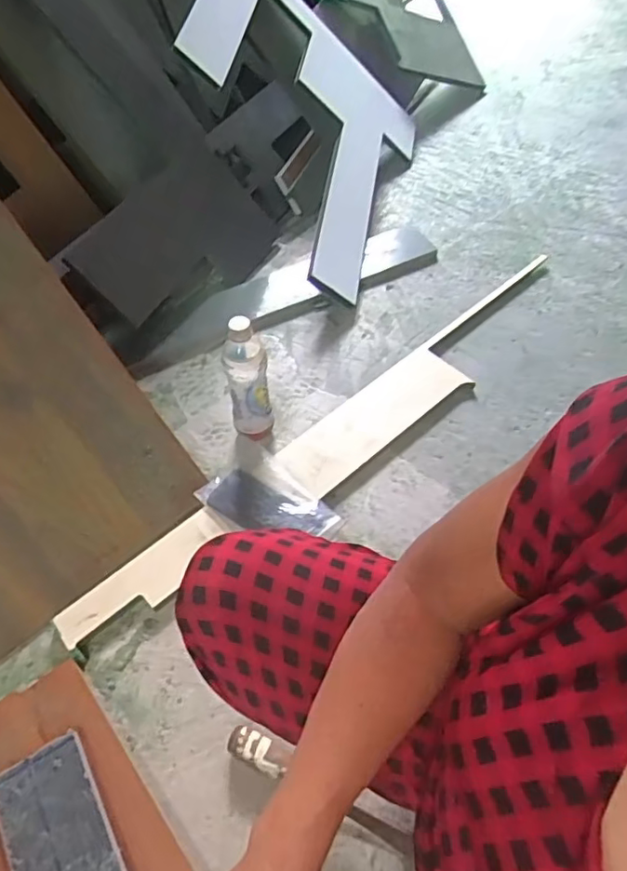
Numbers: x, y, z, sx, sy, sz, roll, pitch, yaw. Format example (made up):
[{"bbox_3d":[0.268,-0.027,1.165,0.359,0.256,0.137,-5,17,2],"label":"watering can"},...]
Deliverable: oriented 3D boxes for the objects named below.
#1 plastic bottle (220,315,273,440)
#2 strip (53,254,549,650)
[{"bbox_3d":[-0.095,-0.074,0.862,0.059,0.233,0.051,-9,53,-5],"label":"plastic bottle"},{"bbox_3d":[0.073,-0.012,0.938,1.003,0.019,0.117,-36,60,-23],"label":"strip"}]

